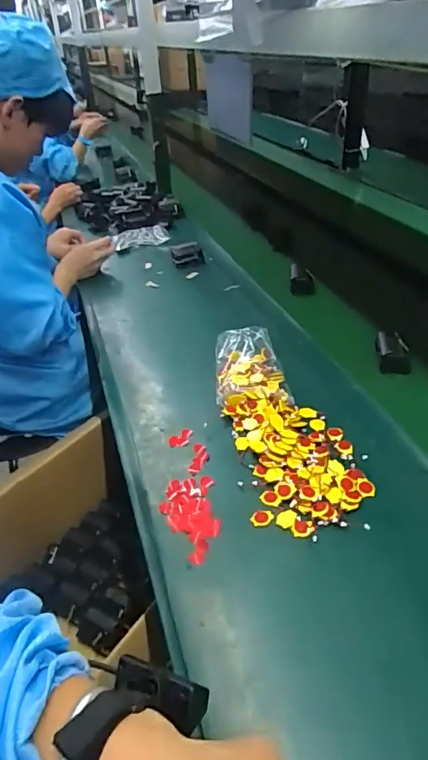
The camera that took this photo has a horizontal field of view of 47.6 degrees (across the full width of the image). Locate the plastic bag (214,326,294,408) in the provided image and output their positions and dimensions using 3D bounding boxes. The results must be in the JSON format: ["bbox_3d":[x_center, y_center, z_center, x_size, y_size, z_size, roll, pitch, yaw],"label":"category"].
[{"bbox_3d":[0.055,-0.017,0.750,0.103,0.046,0.168,-3,37,1],"label":"plastic bag"}]

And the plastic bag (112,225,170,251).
[{"bbox_3d":[-0.190,-0.368,1.268,0.141,0.027,0.088,-14,38,-13],"label":"plastic bag"}]

